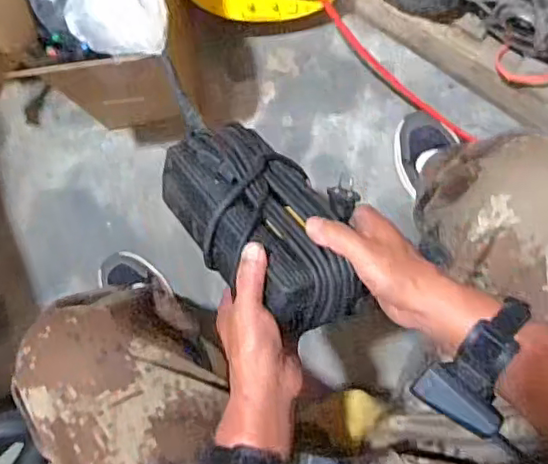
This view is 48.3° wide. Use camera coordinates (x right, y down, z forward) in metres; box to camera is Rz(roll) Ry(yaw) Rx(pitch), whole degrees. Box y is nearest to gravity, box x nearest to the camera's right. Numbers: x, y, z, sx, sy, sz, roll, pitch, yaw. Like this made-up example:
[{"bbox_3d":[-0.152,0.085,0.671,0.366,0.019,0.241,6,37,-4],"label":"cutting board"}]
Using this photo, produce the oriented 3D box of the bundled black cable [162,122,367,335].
[{"bbox_3d":[-0.004,-0.009,0.580,0.133,0.090,0.232,-26,61,-24],"label":"bundled black cable"}]

